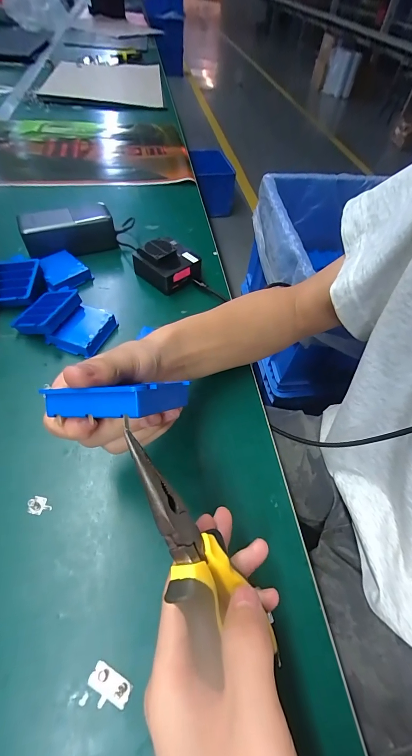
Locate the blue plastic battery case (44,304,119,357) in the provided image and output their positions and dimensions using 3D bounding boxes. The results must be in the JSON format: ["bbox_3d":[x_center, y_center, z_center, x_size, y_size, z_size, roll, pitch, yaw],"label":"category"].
[{"bbox_3d":[-0.153,-0.064,0.387,0.058,0.025,0.072,22,56,11],"label":"blue plastic battery case"}]

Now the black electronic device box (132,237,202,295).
[{"bbox_3d":[-0.056,-0.168,0.455,0.071,0.052,0.074,-35,64,-26],"label":"black electronic device box"}]

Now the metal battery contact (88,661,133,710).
[{"bbox_3d":[-0.066,0.211,0.207,0.030,0.004,0.017,27,57,14],"label":"metal battery contact"}]

